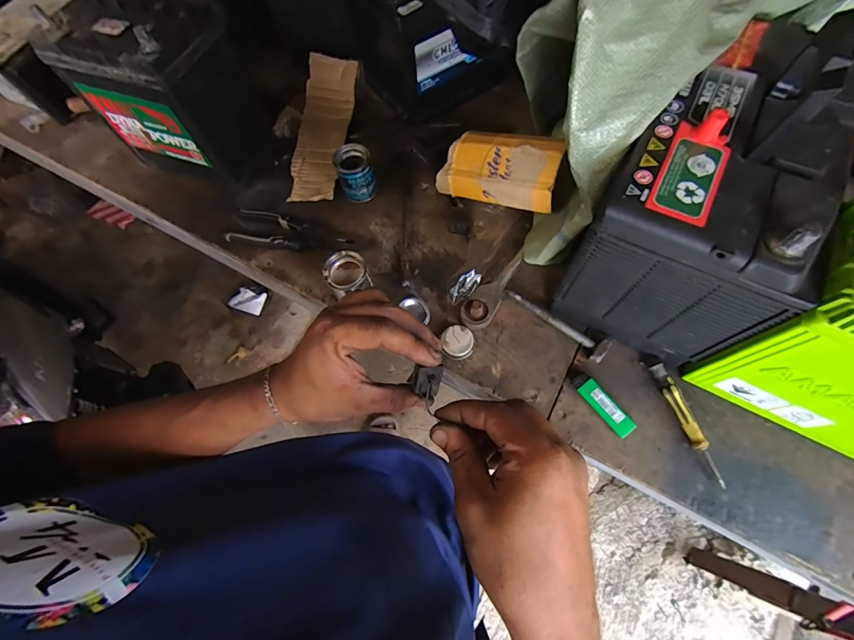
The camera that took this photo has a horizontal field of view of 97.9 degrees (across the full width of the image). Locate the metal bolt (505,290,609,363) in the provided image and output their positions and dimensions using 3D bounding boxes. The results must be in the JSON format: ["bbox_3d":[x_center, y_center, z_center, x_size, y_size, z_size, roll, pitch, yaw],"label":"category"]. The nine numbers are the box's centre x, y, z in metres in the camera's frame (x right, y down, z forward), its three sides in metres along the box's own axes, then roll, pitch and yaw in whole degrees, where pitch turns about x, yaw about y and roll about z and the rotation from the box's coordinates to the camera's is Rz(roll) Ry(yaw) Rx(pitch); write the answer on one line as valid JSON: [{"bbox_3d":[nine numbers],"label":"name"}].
[{"bbox_3d":[0.162,0.002,0.468,0.137,0.019,0.027,39,75,17],"label":"metal bolt"}]

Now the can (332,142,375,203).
[{"bbox_3d":[-0.106,-0.217,0.551,0.050,0.061,0.047,-1,67,3],"label":"can"}]

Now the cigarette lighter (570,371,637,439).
[{"bbox_3d":[0.203,0.096,0.429,0.024,0.013,0.079,-37,70,-11],"label":"cigarette lighter"}]

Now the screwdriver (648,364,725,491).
[{"bbox_3d":[0.289,0.114,0.414,0.016,0.022,0.134,-19,68,-5],"label":"screwdriver"}]

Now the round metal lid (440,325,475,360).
[{"bbox_3d":[0.039,0.028,0.471,0.039,0.014,0.041,-1,67,3],"label":"round metal lid"}]

